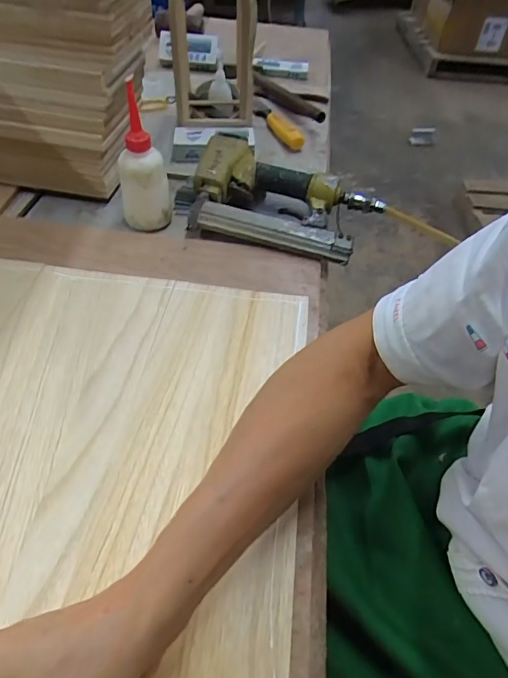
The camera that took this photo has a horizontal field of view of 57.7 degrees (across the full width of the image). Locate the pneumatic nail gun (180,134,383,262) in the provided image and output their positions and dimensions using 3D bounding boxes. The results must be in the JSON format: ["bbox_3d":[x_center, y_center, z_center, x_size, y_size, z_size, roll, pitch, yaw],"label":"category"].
[{"bbox_3d":[0.018,-0.187,0.607,0.280,0.066,0.147,18,47,12],"label":"pneumatic nail gun"}]

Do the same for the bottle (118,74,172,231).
[{"bbox_3d":[-0.136,-0.211,0.559,0.059,0.152,0.050,4,46,-1],"label":"bottle"}]

